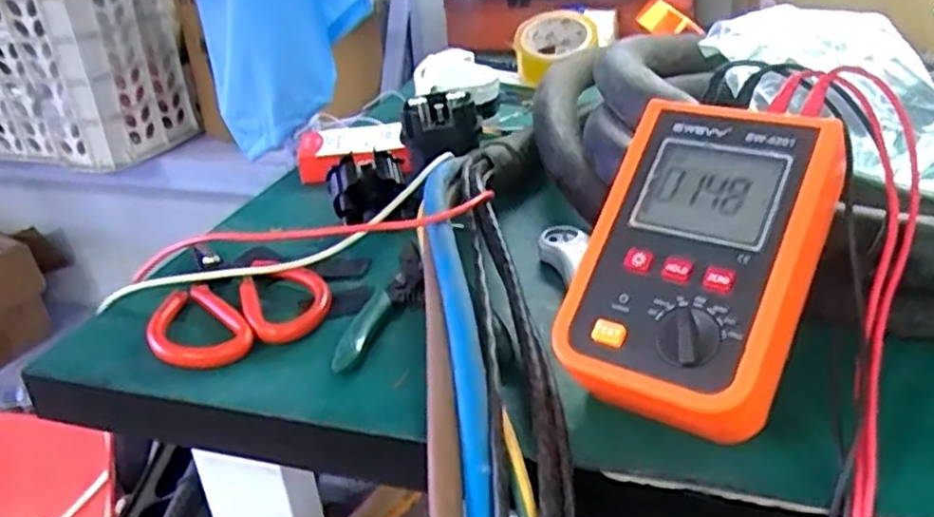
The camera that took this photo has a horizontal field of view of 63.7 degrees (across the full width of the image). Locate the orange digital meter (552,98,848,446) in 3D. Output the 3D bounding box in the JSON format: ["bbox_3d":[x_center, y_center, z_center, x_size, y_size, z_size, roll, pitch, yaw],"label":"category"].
[{"bbox_3d":[0.119,0.004,0.380,0.105,0.052,0.162,17,71,33],"label":"orange digital meter"}]

